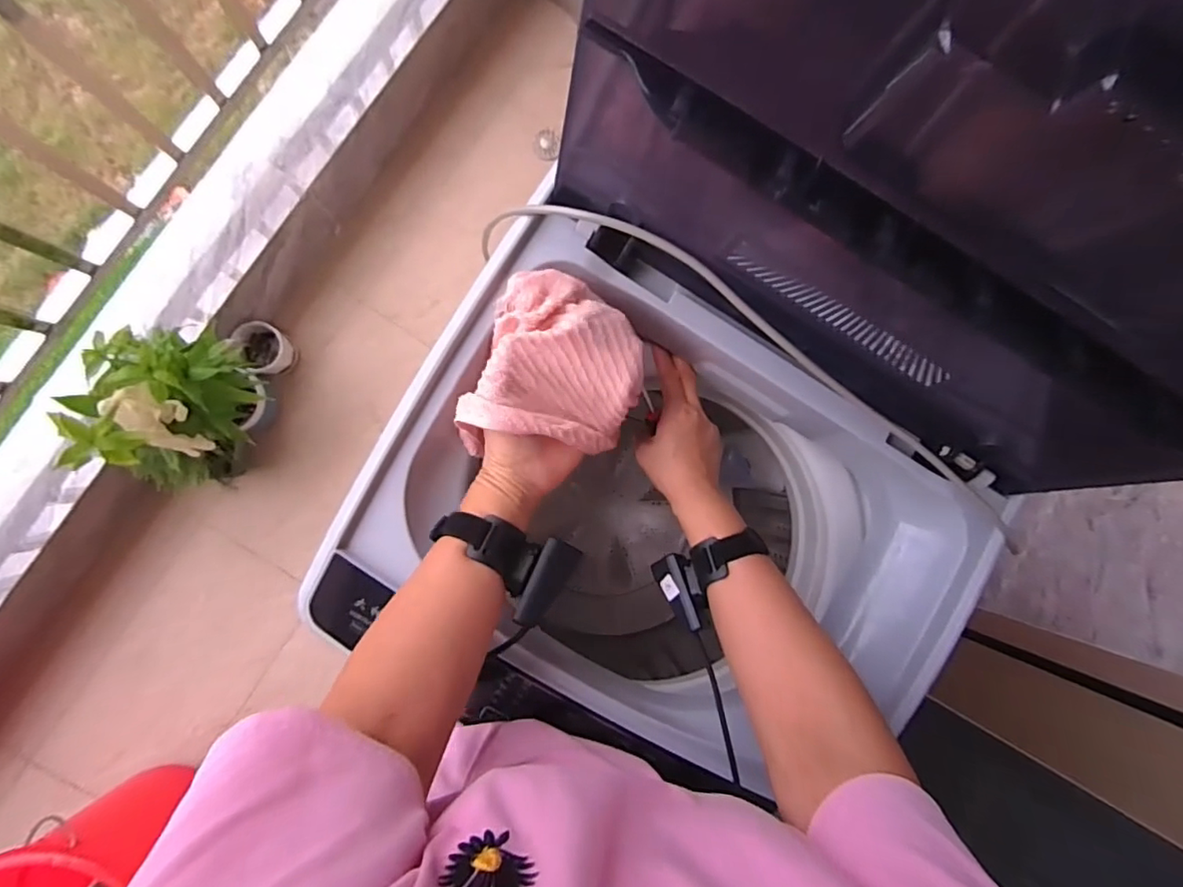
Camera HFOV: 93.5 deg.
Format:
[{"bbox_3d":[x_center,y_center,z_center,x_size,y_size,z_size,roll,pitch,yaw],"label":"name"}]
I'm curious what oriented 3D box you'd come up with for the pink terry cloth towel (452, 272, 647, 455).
[{"bbox_3d":[-0.026,-0.058,0.451,0.129,0.055,0.142,16,87,-7],"label":"pink terry cloth towel"}]

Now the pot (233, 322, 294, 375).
[{"bbox_3d":[-0.714,-0.211,1.216,0.091,0.092,0.100,-43,94,-6],"label":"pot"}]

